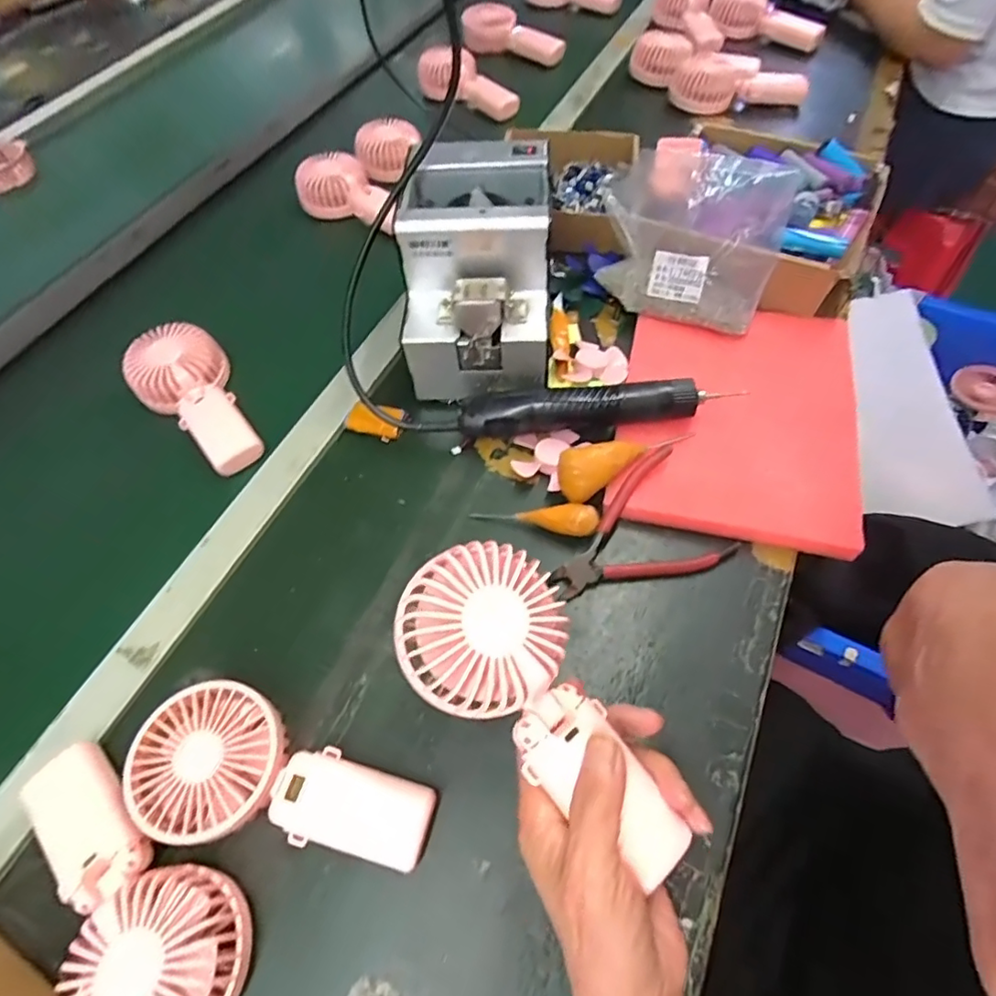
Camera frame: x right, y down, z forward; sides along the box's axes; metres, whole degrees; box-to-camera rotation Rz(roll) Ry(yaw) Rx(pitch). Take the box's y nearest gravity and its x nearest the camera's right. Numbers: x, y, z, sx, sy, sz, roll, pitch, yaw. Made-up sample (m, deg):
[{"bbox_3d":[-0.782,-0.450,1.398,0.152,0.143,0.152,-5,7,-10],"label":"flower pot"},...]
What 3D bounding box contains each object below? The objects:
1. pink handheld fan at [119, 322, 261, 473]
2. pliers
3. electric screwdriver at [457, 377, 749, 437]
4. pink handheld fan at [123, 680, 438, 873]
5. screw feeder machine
[{"bbox_3d":[-0.285,-0.094,0.534,0.087,0.033,0.171,-36,76,-19],"label":"pink handheld fan"},{"bbox_3d":[0.103,0.027,0.442,0.141,0.033,0.097,-23,59,-12],"label":"pliers"},{"bbox_3d":[0.081,-0.086,0.483,0.228,0.032,0.036,-1,58,2],"label":"electric screwdriver"},{"bbox_3d":[-0.134,0.182,0.345,0.184,0.044,0.087,17,60,13],"label":"pink handheld fan"},{"bbox_3d":[-0.017,-0.206,0.507,0.122,0.144,0.169,1,58,5],"label":"screw feeder machine"}]

